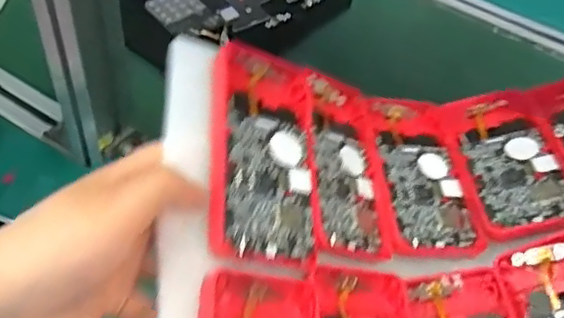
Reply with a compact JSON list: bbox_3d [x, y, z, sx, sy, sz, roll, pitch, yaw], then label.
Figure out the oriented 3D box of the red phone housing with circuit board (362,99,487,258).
[{"bbox_3d":[0.090,0.008,0.388,0.060,0.018,0.122,-3,51,-7],"label":"red phone housing with circuit board"}]

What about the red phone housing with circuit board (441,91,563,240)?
[{"bbox_3d":[0.149,-0.003,0.391,0.059,0.006,0.125,-11,44,8],"label":"red phone housing with circuit board"}]

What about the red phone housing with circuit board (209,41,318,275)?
[{"bbox_3d":[-0.009,-0.005,0.321,0.060,0.008,0.128,16,58,-30],"label":"red phone housing with circuit board"}]

